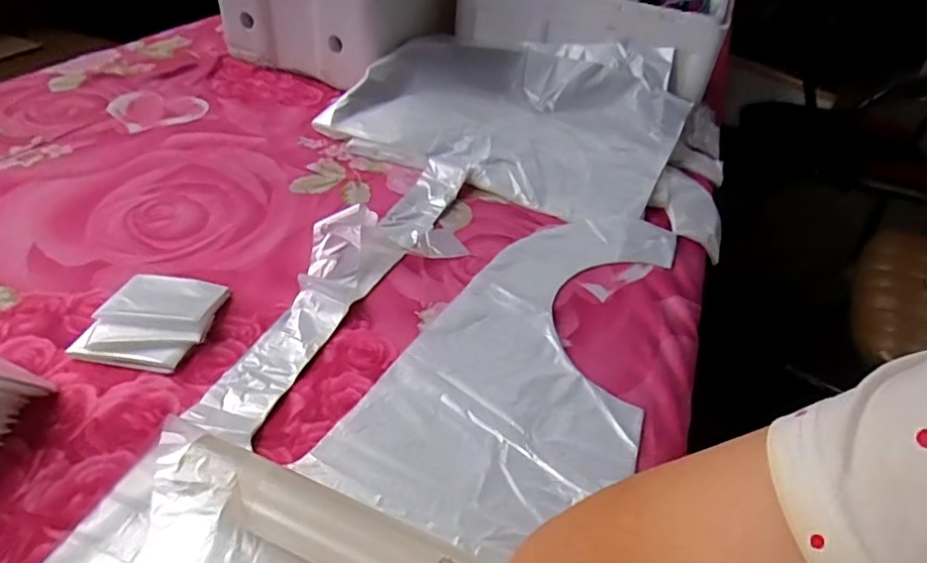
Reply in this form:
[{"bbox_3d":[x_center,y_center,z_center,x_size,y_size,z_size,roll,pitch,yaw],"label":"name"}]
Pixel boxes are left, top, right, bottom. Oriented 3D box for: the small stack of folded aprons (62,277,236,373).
[{"bbox_3d":[-0.250,0.027,0.453,0.087,0.019,0.097,9,41,2],"label":"small stack of folded aprons"}]

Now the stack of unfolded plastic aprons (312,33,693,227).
[{"bbox_3d":[0.070,-0.232,0.746,0.419,0.094,0.318,20,43,14],"label":"stack of unfolded plastic aprons"}]

